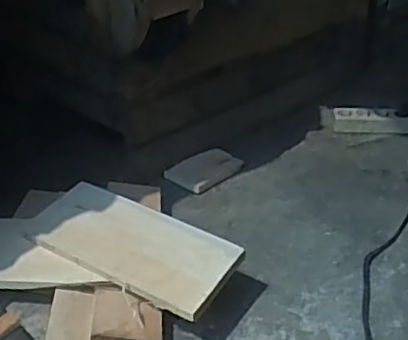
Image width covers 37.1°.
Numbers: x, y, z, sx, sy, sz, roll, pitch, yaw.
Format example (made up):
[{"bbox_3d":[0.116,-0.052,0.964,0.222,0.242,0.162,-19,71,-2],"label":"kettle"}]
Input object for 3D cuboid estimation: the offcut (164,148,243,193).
[{"bbox_3d":[0.003,-0.004,1.300,0.096,0.017,0.165,26,38,37],"label":"offcut"}]

